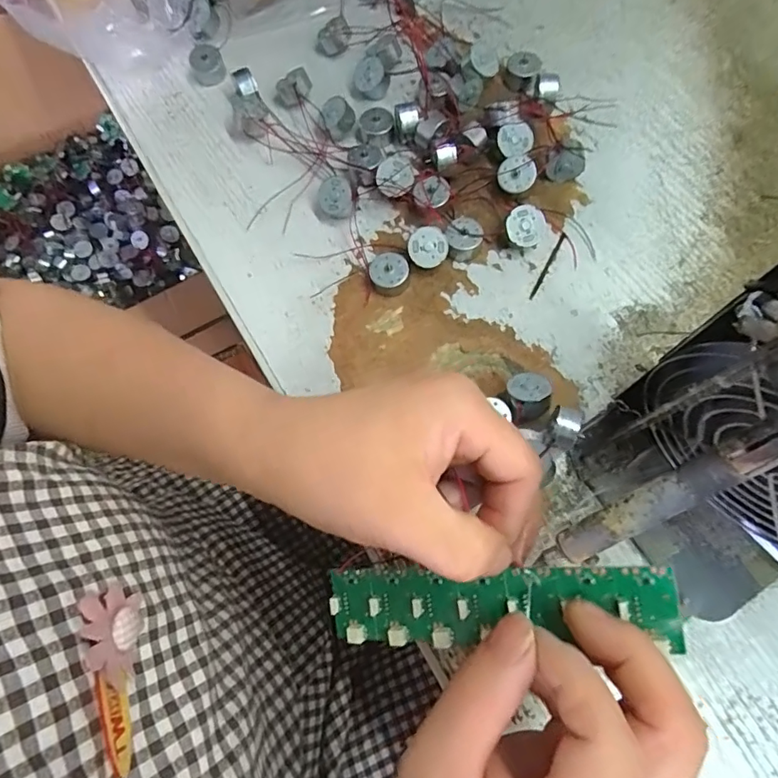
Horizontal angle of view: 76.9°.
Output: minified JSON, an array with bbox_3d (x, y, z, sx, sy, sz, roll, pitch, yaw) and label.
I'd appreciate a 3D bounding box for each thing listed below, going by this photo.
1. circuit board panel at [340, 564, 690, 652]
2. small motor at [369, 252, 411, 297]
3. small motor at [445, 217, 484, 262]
[{"bbox_3d":[0.038,0.086,0.195,0.134,0.006,0.031,-12,70,21],"label":"circuit board panel"},{"bbox_3d":[0.001,-0.070,0.301,0.024,0.015,0.022,-1,71,2],"label":"small motor"},{"bbox_3d":[0.047,-0.093,0.305,0.022,0.016,0.021,-1,71,2],"label":"small motor"}]

